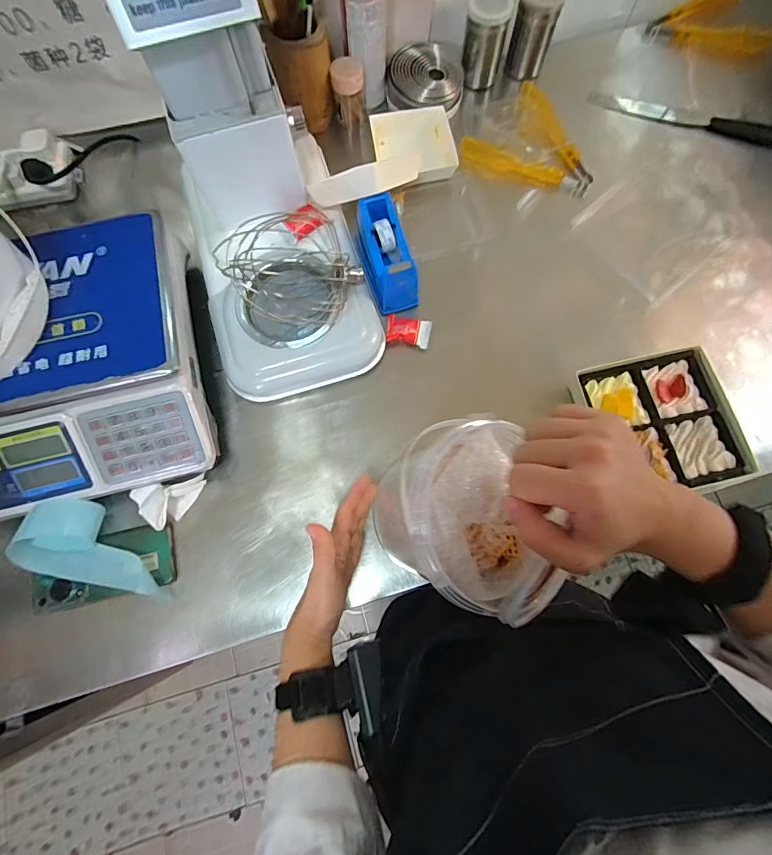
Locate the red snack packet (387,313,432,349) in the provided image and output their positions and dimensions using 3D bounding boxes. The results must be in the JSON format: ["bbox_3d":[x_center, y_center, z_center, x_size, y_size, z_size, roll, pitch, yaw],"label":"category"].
[{"bbox_3d":[0.032,-0.136,0.610,0.061,0.012,0.041,12,74,4],"label":"red snack packet"}]

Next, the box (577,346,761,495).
[{"bbox_3d":[0.353,-0.004,0.562,0.175,0.047,0.183,-15,74,-4],"label":"box"}]

